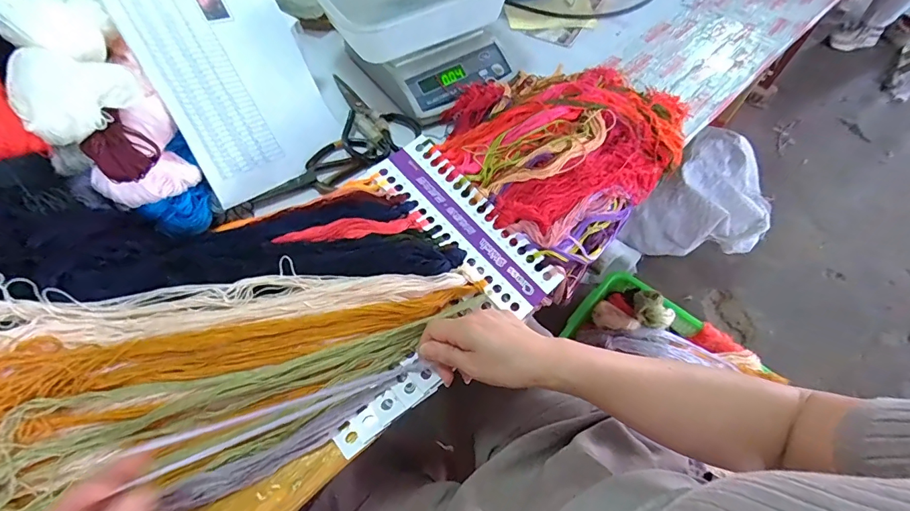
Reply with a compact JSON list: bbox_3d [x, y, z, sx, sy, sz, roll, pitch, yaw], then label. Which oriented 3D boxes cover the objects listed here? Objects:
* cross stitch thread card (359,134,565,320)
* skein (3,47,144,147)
[{"bbox_3d":[0.011,-0.036,0.496,0.239,0.008,0.085,44,65,10],"label":"cross stitch thread card"},{"bbox_3d":[-0.352,-0.154,0.405,0.096,0.055,0.073,-36,68,-22],"label":"skein"}]

